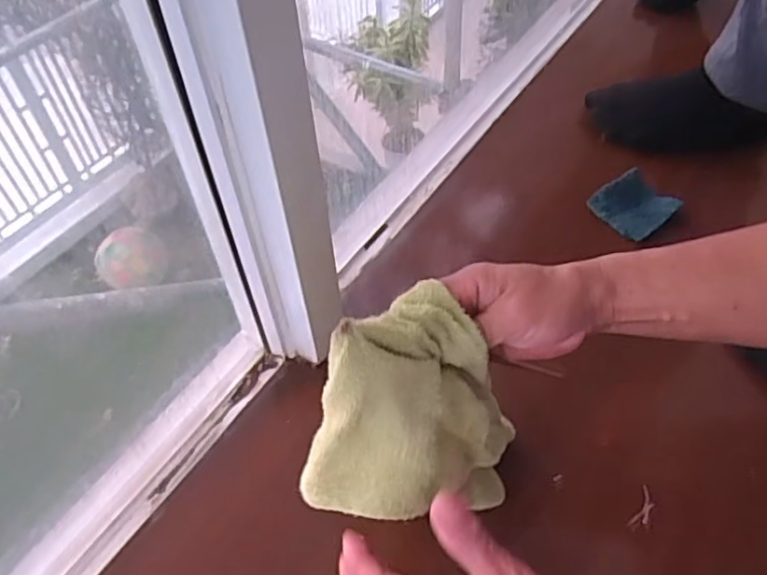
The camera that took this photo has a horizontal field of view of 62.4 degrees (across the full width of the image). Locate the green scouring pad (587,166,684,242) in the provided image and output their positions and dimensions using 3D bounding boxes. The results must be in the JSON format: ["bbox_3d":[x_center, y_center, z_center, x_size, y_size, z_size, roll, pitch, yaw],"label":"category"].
[{"bbox_3d":[0.273,-0.092,0.681,0.072,0.025,0.070,-30,55,-20],"label":"green scouring pad"}]

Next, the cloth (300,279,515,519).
[{"bbox_3d":[0.019,0.073,0.355,0.084,0.158,0.113,32,59,26],"label":"cloth"}]

